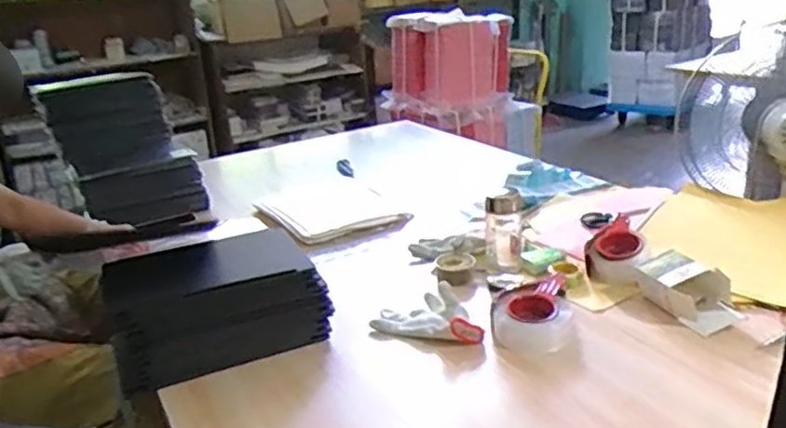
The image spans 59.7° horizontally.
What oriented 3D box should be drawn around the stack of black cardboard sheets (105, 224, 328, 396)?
[{"bbox_3d":[-0.313,0.140,1.172,0.332,0.153,0.272,-14,22,-24],"label":"stack of black cardboard sheets"}]

